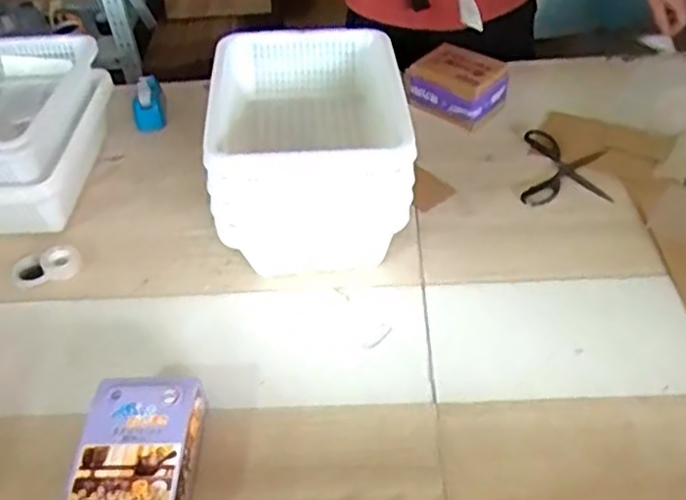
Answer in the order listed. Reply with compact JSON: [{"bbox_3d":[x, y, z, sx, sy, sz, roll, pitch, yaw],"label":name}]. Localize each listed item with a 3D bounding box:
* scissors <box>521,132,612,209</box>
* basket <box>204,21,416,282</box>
[{"bbox_3d":[0.371,-0.136,1.183,0.136,0.016,0.186,6,45,12],"label":"scissors"},{"bbox_3d":[-0.048,-0.147,1.075,0.273,0.231,0.330,-5,44,0],"label":"basket"}]

